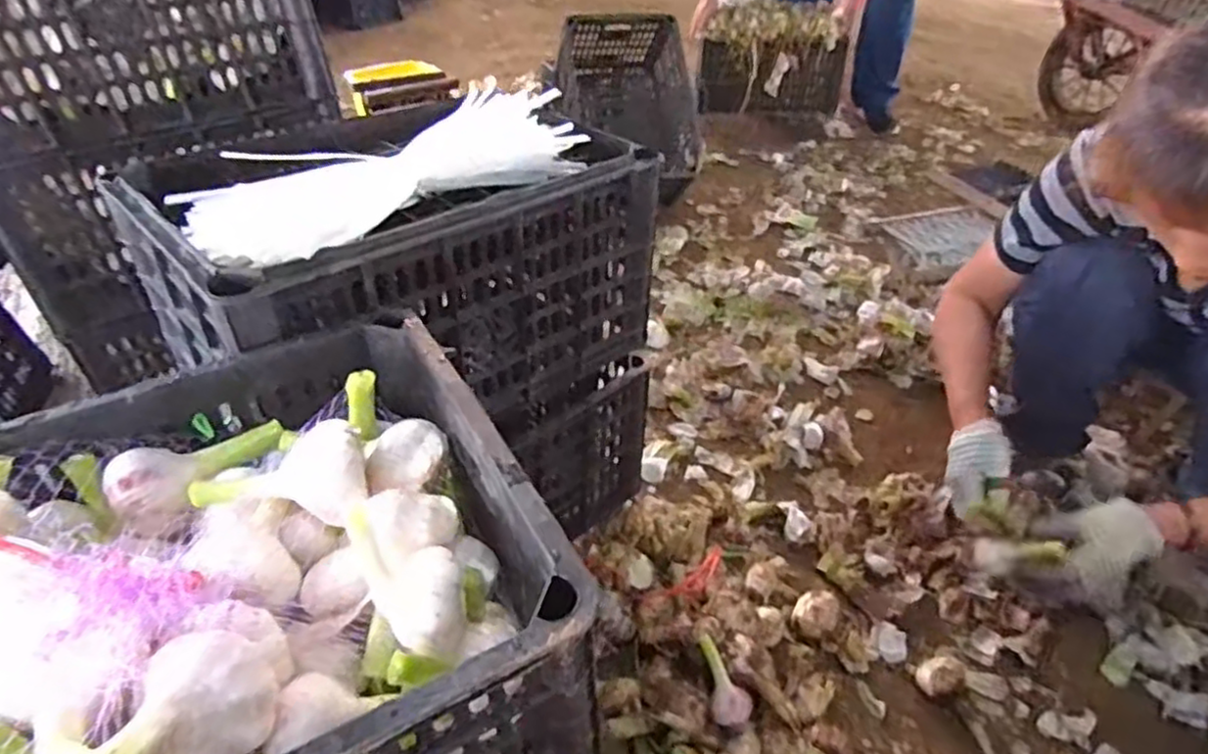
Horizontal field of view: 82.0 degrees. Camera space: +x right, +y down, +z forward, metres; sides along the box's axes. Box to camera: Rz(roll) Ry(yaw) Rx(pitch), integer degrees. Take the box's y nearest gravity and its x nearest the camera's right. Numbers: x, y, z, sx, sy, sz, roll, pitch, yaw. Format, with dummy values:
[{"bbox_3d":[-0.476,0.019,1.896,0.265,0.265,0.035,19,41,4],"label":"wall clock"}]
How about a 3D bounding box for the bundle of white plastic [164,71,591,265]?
[{"bbox_3d":[-0.167,-0.190,0.611,0.138,0.069,0.380,25,45,29],"label":"bundle of white plastic"}]

